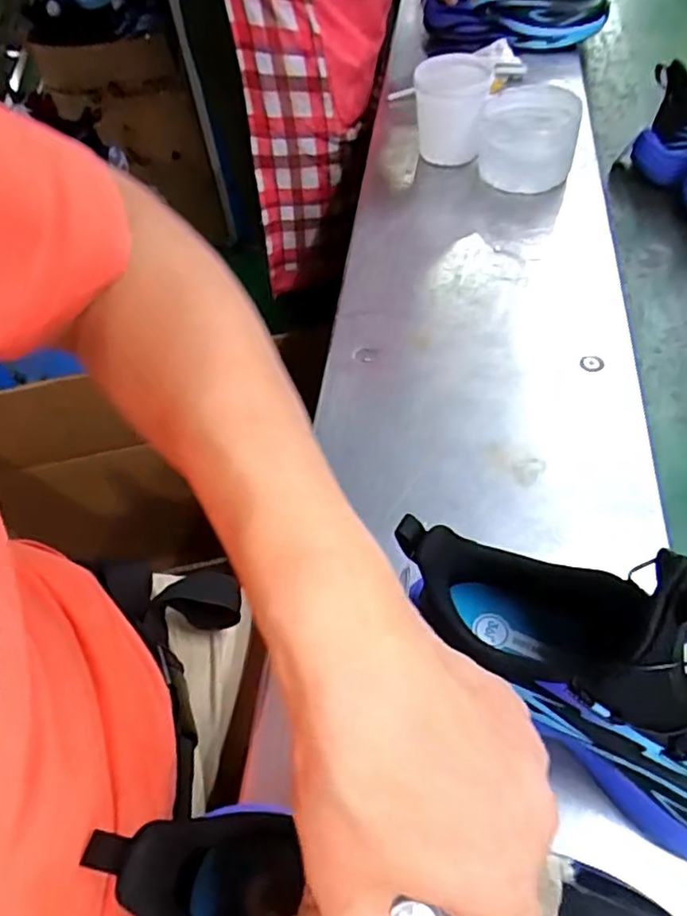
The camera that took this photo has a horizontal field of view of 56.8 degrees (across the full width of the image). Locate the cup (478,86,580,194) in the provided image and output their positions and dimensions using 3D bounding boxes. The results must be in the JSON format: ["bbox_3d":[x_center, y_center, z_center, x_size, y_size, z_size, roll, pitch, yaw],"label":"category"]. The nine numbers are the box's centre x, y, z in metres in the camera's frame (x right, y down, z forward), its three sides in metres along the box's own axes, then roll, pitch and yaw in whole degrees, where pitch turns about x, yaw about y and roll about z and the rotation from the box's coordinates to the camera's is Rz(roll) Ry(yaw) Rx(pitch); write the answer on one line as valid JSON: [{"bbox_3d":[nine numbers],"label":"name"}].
[{"bbox_3d":[0.184,-0.318,0.639,0.092,0.062,0.093,3,53,8],"label":"cup"}]

